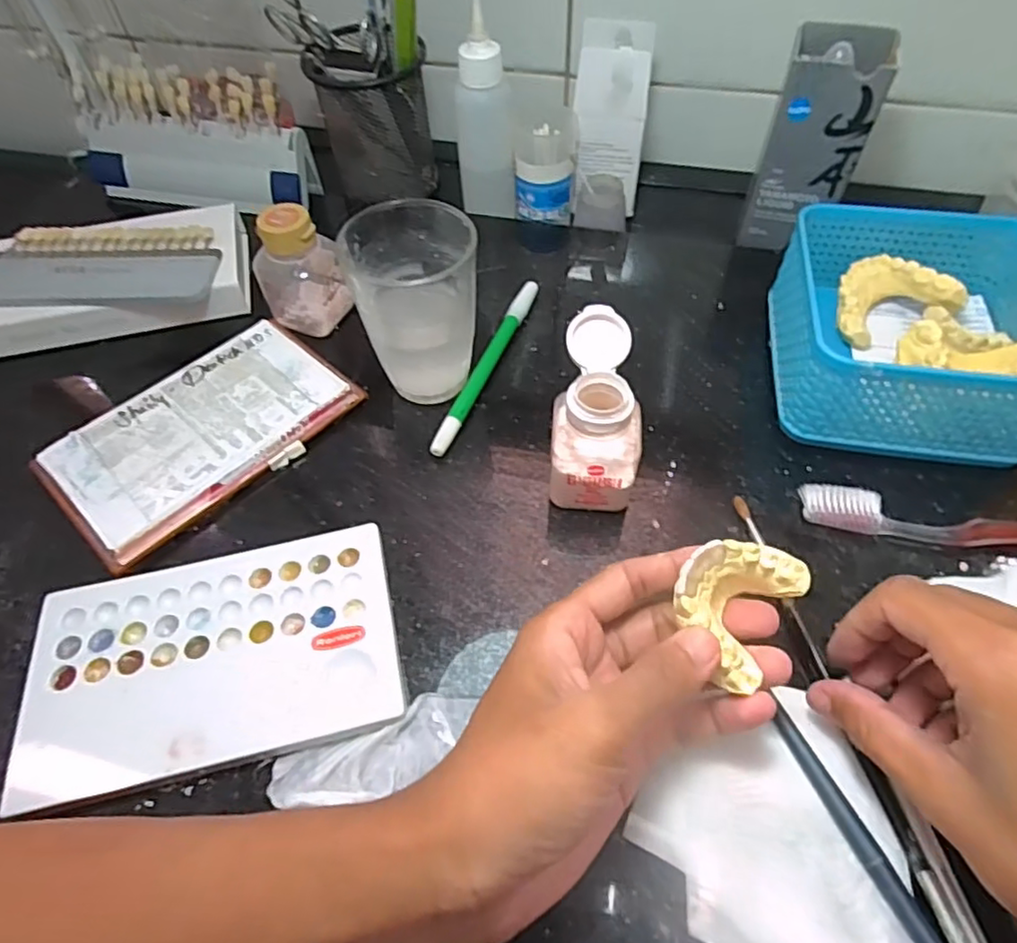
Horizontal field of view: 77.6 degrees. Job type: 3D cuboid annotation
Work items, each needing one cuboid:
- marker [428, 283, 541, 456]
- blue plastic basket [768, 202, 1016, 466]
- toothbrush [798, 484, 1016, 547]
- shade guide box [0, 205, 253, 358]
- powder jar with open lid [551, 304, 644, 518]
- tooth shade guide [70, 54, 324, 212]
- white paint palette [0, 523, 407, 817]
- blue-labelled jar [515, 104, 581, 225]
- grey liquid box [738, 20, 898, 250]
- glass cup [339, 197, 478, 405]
[{"bbox_3d":[-0.012,-0.065,0.377,0.010,0.011,0.144,18,58,14],"label":"marker"},{"bbox_3d":[0.222,-0.079,0.349,0.131,0.064,0.134,7,56,7],"label":"blue plastic basket"},{"bbox_3d":[0.236,0.028,0.301,0.183,0.014,0.018,8,56,7],"label":"toothbrush"},{"bbox_3d":[-0.281,-0.124,0.406,0.216,0.026,0.091,-14,56,-8],"label":"shade guide box"},{"bbox_3d":[0.043,-0.026,0.309,0.041,0.076,0.066,3,55,3],"label":"powder jar with open lid"},{"bbox_3d":[-0.239,-0.245,0.471,0.181,0.081,0.047,7,56,7],"label":"tooth shade guide"},{"bbox_3d":[-0.126,0.078,0.275,0.151,0.008,0.094,-13,56,-7],"label":"white paint palette"},{"bbox_3d":[0.028,-0.223,0.465,0.044,0.062,0.046,7,56,6],"label":"blue-labelled jar"},{"bbox_3d":[0.195,-0.210,0.408,0.056,0.119,0.049,15,57,12],"label":"grey liquid box"},{"bbox_3d":[-0.048,-0.090,0.345,0.063,0.088,0.062,-1,55,1],"label":"glass cup"}]

